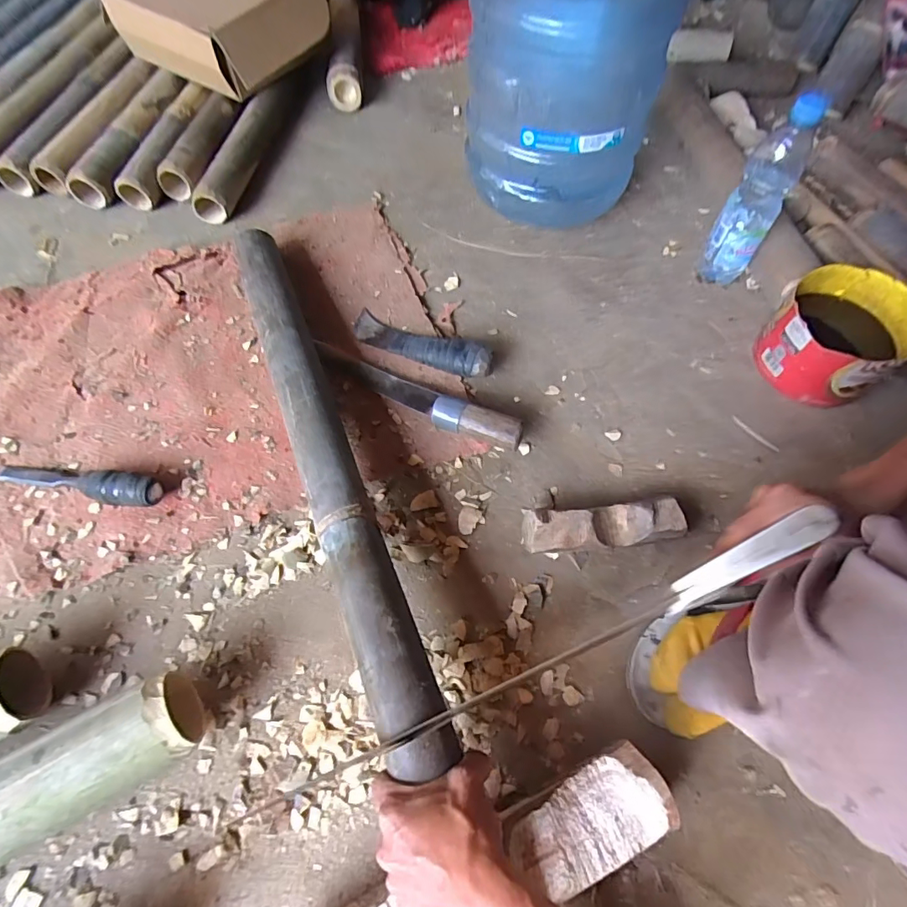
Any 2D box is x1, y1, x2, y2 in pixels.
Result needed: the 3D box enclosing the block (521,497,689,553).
[{"bbox_3d":[0.160,0.080,0.536,0.167,0.047,0.047,-5,63,-5],"label":"block"}]

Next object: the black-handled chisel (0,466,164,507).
[{"bbox_3d":[-0.416,0.028,0.547,0.200,0.034,0.038,9,63,3],"label":"black-handled chisel"}]

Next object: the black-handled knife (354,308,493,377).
[{"bbox_3d":[-0.044,-0.147,0.650,0.207,0.046,0.056,26,65,11],"label":"black-handled knife"}]

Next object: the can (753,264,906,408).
[{"bbox_3d":[0.485,-0.149,0.642,0.152,0.115,0.152,-38,70,-19],"label":"can"}]

